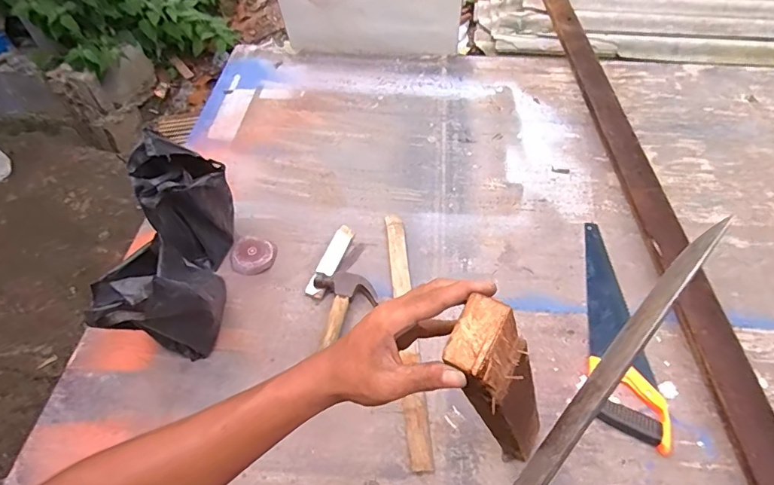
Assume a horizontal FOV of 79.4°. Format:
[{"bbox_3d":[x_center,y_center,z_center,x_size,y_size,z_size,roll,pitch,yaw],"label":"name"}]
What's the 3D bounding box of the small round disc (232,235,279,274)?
[{"bbox_3d":[-0.259,0.026,0.912,0.083,0.015,0.080,-1,53,1],"label":"small round disc"}]

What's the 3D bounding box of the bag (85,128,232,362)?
[{"bbox_3d":[-0.344,0.030,0.765,0.142,0.245,0.294,1,54,2],"label":"bag"}]

